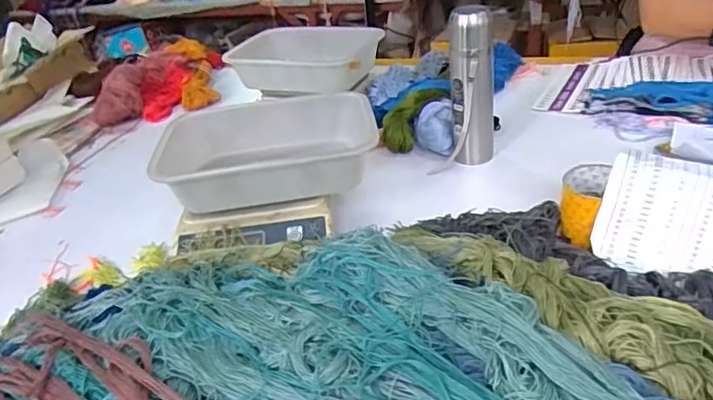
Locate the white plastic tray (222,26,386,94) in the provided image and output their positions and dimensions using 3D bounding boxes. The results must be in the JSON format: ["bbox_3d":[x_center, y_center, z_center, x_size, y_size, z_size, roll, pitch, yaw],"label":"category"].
[{"bbox_3d":[-0.108,-0.273,1.086,0.283,0.076,0.179,6,35,21],"label":"white plastic tray"}]

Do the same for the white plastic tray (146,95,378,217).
[{"bbox_3d":[-0.115,-0.060,0.738,0.278,0.073,0.176,-12,32,-7],"label":"white plastic tray"}]

